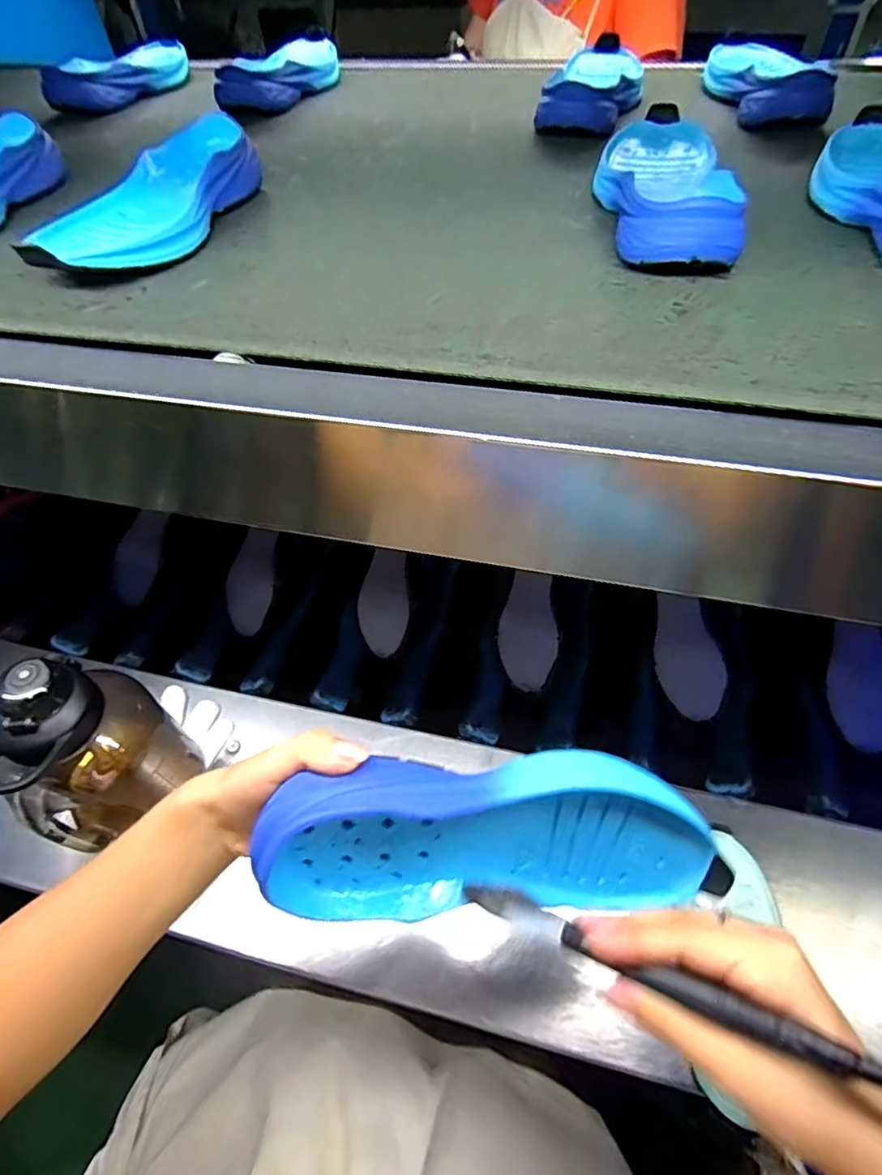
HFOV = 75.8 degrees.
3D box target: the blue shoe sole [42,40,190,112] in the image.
[{"bbox_3d":[-0.382,-0.634,0.699,0.070,0.044,0.228,18,59,16],"label":"blue shoe sole"}]

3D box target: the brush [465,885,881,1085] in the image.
[{"bbox_3d":[0.089,0.167,0.250,0.181,0.022,0.015,2,51,41],"label":"brush"}]

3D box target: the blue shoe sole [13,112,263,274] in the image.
[{"bbox_3d":[-0.221,-0.305,0.448,0.087,0.036,0.240,15,58,14],"label":"blue shoe sole"}]

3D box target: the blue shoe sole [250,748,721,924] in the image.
[{"bbox_3d":[0.030,0.134,0.307,0.237,0.097,0.048,5,19,-10],"label":"blue shoe sole"}]

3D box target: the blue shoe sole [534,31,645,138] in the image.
[{"bbox_3d":[0.162,-0.540,0.595,0.092,0.039,0.241,13,58,13],"label":"blue shoe sole"}]

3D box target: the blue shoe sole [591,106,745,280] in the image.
[{"bbox_3d":[0.166,-0.313,0.426,0.087,0.041,0.247,5,56,8],"label":"blue shoe sole"}]

